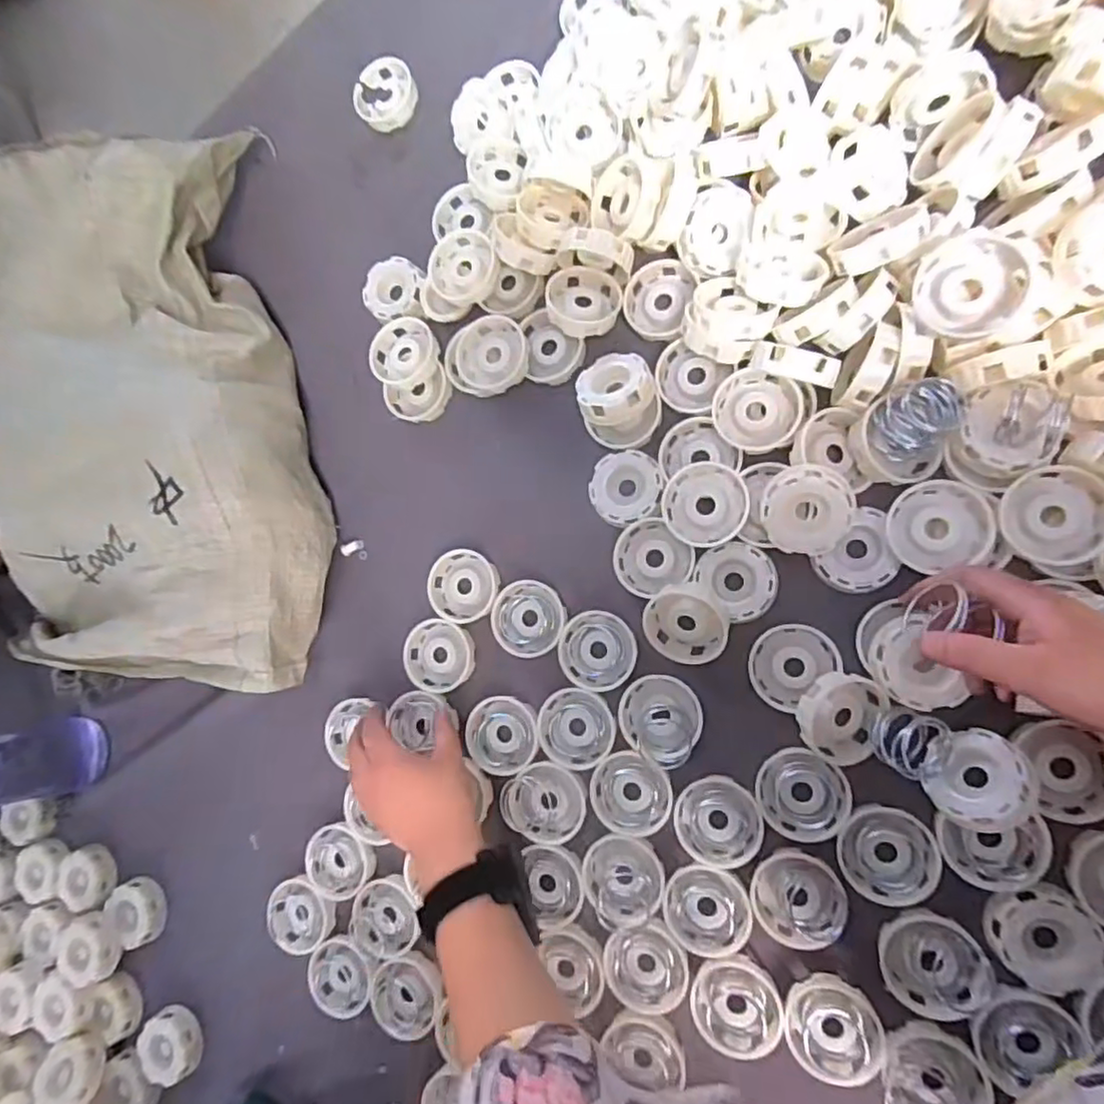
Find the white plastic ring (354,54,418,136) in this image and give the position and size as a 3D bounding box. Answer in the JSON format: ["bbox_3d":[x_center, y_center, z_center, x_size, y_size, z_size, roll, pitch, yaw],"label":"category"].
[{"bbox_3d":[-0.159,-0.436,0.593,0.060,0.014,0.066,0,87,8],"label":"white plastic ring"}]

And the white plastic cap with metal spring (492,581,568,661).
[{"bbox_3d":[-0.018,0.055,0.509,0.059,0.022,0.060,0,87,8],"label":"white plastic cap with metal spring"}]

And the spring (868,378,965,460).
[{"bbox_3d":[0.242,-0.090,0.416,0.050,0.042,0.040,-34,83,5],"label":"spring"}]

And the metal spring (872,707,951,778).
[{"bbox_3d":[0.236,0.125,0.412,0.037,0.039,0.041,33,92,8],"label":"metal spring"}]

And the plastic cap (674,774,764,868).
[{"bbox_3d":[0.124,0.200,0.464,0.060,0.023,0.060,0,87,8],"label":"plastic cap"}]

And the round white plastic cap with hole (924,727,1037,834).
[{"bbox_3d":[0.268,0.143,0.388,0.058,0.023,0.051,-55,41,3],"label":"round white plastic cap with hole"}]

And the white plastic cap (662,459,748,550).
[{"bbox_3d":[0.111,-0.035,0.451,0.058,0.017,0.060,0,87,8],"label":"white plastic cap"}]

